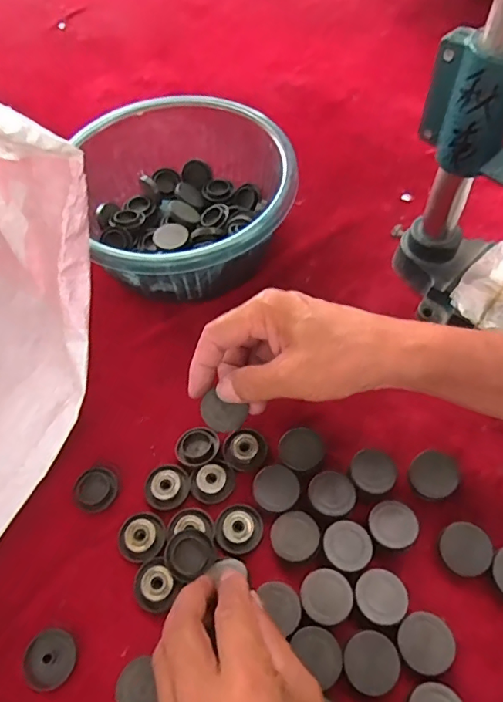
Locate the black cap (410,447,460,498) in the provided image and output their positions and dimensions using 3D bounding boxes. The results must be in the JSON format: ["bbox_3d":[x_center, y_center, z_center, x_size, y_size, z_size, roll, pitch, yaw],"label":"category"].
[{"bbox_3d":[0.132,0.089,0.361,0.037,0.016,0.032,-34,63,-17],"label":"black cap"}]

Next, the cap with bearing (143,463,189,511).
[{"bbox_3d":[-0.063,0.100,0.369,0.030,0.006,0.032,-1,58,2],"label":"cap with bearing"}]

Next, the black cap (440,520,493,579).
[{"bbox_3d":[0.142,0.133,0.334,0.032,0.016,0.031,-1,58,2],"label":"black cap"}]

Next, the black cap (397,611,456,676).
[{"bbox_3d":[0.107,0.179,0.307,0.032,0.014,0.033,-1,58,2],"label":"black cap"}]

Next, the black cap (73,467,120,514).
[{"bbox_3d":[-0.115,0.102,0.369,0.033,0.005,0.031,-1,58,2],"label":"black cap"}]

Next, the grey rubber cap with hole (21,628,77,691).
[{"bbox_3d":[-0.129,0.195,0.317,0.033,0.008,0.032,-1,58,2],"label":"grey rubber cap with hole"}]

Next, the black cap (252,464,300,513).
[{"bbox_3d":[0.018,0.100,0.361,0.033,0.010,0.031,-1,58,2],"label":"black cap"}]

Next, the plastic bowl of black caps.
[{"bbox_3d":[-0.058,-0.138,0.475,0.185,0.094,0.202,-1,58,2],"label":"plastic bowl of black caps"}]

